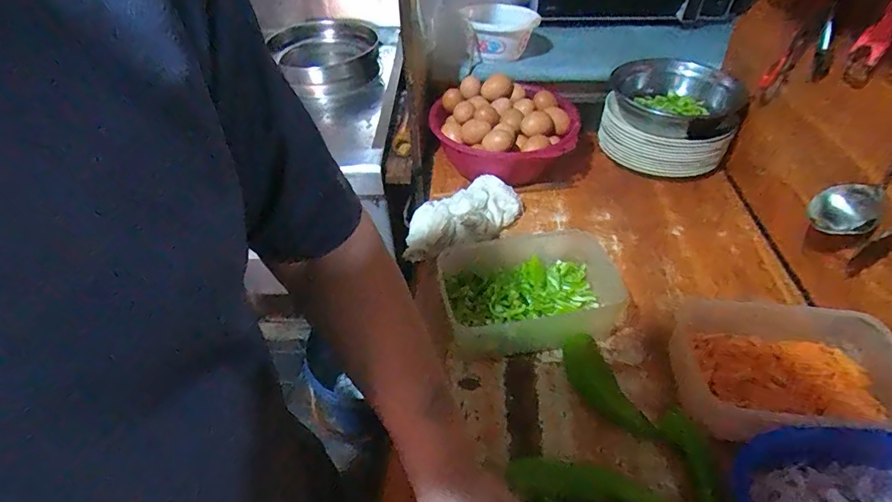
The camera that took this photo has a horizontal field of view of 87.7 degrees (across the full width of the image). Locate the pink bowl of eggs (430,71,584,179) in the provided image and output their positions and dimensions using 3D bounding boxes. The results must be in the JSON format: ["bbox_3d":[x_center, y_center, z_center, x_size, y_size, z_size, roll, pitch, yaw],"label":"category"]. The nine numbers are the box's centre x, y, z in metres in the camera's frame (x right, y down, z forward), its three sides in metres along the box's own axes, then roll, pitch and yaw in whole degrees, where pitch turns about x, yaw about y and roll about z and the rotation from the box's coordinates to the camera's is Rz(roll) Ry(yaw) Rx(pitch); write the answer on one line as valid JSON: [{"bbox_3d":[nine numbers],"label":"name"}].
[{"bbox_3d":[0.098,-0.202,0.821,0.223,0.137,0.229,-1,44,1],"label":"pink bowl of eggs"}]

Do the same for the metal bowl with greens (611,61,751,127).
[{"bbox_3d":[0.387,-0.277,0.794,0.168,0.062,0.166,-1,44,1],"label":"metal bowl with greens"}]

